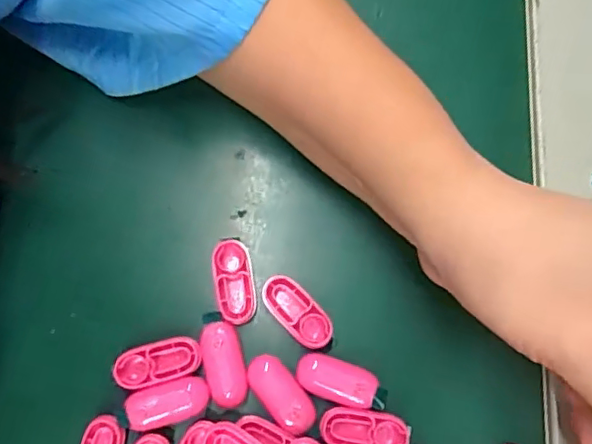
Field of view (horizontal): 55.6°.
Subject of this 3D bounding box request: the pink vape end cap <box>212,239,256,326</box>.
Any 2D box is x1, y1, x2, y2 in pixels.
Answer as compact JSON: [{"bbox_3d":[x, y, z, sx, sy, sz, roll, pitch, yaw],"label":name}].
[{"bbox_3d":[-0.026,0.025,0.232,0.015,0.006,0.034,-11,78,-4],"label":"pink vape end cap"}]

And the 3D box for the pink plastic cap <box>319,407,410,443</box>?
[{"bbox_3d":[0.027,0.082,0.217,0.034,0.004,0.016,11,78,1],"label":"pink plastic cap"}]

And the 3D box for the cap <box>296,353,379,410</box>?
[{"bbox_3d":[0.016,0.063,0.223,0.031,0.004,0.016,18,78,2],"label":"cap"}]

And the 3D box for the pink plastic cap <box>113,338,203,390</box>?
[{"bbox_3d":[-0.055,0.056,0.224,0.035,0.005,0.015,-15,79,-5],"label":"pink plastic cap"}]

